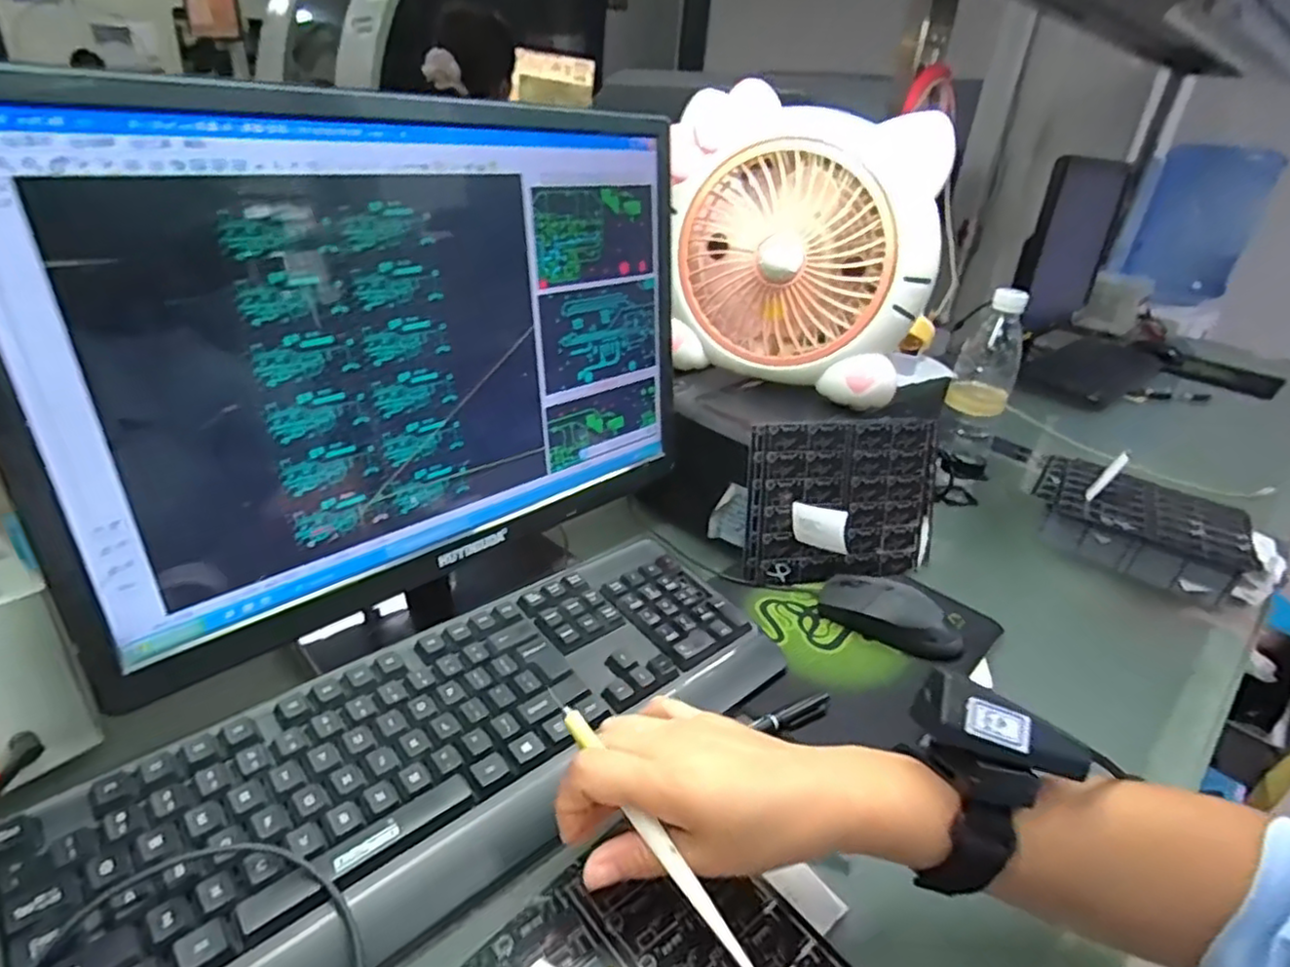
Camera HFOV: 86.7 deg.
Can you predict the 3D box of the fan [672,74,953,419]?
[{"bbox_3d":[0.137,-0.221,0.649,0.258,0.233,0.105,11,28,9],"label":"fan"}]

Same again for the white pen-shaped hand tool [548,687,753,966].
[{"bbox_3d":[0.000,0.155,0.317,0.010,0.006,0.149,-19,54,-39],"label":"white pen-shaped hand tool"}]

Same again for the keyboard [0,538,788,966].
[{"bbox_3d":[-0.103,0.150,0.410,0.428,0.039,0.150,-20,38,-40],"label":"keyboard"}]

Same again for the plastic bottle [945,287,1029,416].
[{"bbox_3d":[0.404,-0.155,0.795,0.064,0.137,0.062,18,30,21],"label":"plastic bottle"}]

